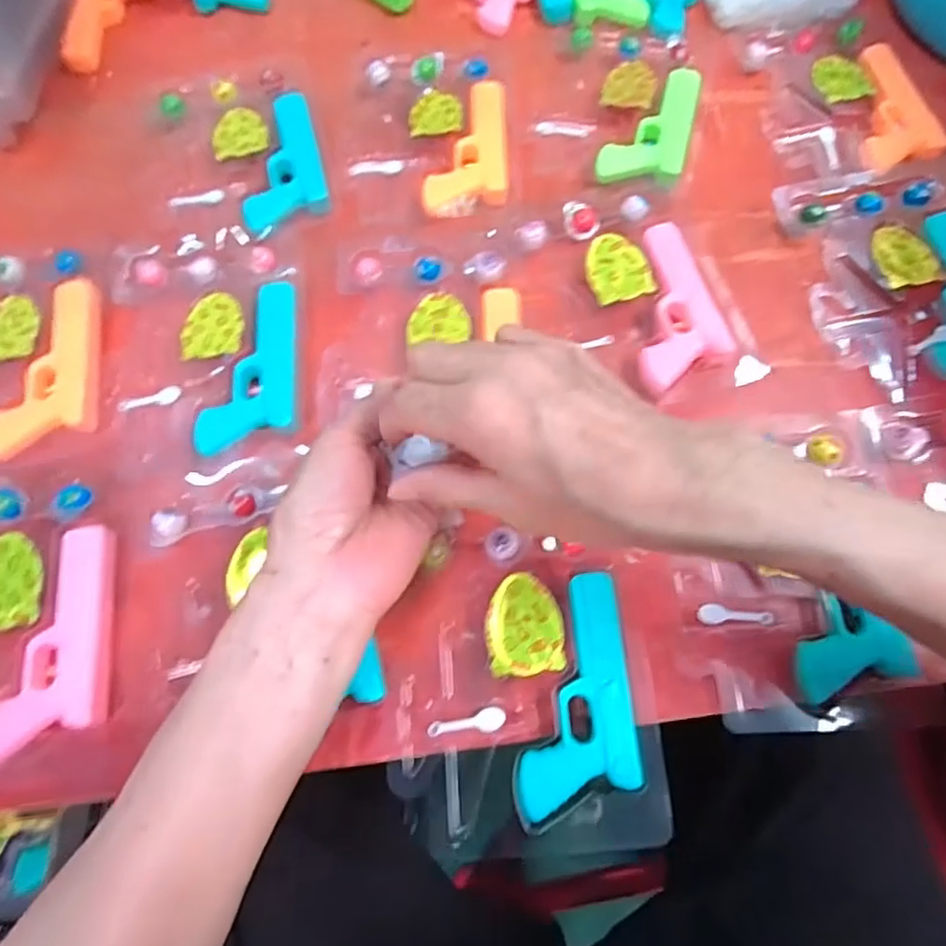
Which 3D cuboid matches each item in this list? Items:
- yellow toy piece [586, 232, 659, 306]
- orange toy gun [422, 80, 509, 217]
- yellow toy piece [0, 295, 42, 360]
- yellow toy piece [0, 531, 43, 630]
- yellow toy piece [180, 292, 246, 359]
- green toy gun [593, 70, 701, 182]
[{"bbox_3d":[0.096,-0.137,0.419,0.041,0.011,0.046,-14,69,-5],"label":"yellow toy piece"},{"bbox_3d":[-0.003,-0.243,0.462,0.059,0.009,0.120,3,68,2],"label":"orange toy gun"},{"bbox_3d":[-0.300,-0.093,0.405,0.033,0.011,0.049,1,68,2],"label":"yellow toy piece"},{"bbox_3d":[-0.259,0.059,0.346,0.039,0.007,0.054,-8,68,-2],"label":"yellow toy piece"},{"bbox_3d":[-0.168,-0.097,0.405,0.037,0.005,0.052,-8,68,-2],"label":"yellow toy piece"},{"bbox_3d":[0.136,-0.263,0.471,0.058,0.011,0.118,18,70,8],"label":"green toy gun"}]

